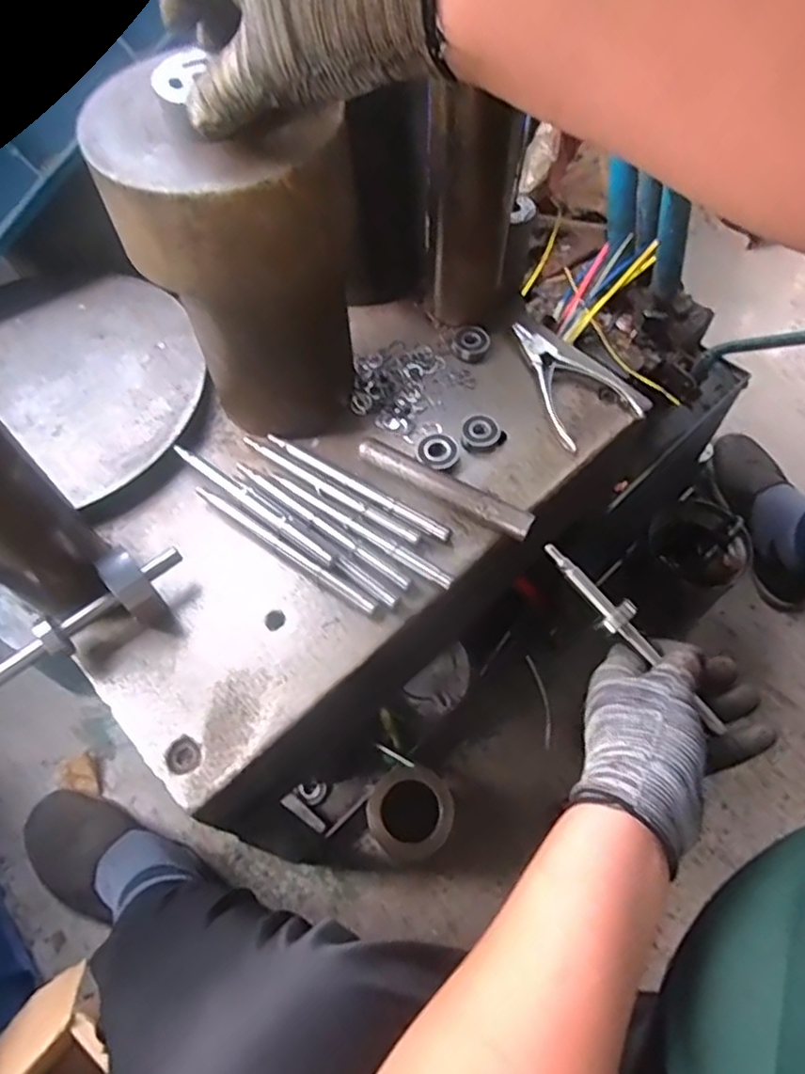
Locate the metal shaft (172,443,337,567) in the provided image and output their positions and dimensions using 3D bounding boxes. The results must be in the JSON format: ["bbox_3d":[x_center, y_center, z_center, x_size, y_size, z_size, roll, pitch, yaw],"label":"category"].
[{"bbox_3d":[-0.110,-0.024,0.486,0.155,0.012,0.013,36,67,19],"label":"metal shaft"}]

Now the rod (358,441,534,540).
[{"bbox_3d":[0.030,-0.036,0.490,0.139,0.017,0.019,28,64,16],"label":"rod"}]

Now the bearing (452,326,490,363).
[{"bbox_3d":[0.059,-0.166,0.568,0.030,0.013,0.032,14,62,9],"label":"bearing"}]

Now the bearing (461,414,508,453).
[{"bbox_3d":[0.063,-0.082,0.521,0.036,0.011,0.029,-14,61,-7],"label":"bearing"}]

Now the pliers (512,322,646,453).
[{"bbox_3d":[0.141,-0.133,0.546,0.072,0.013,0.128,-17,61,-8],"label":"pliers"}]

